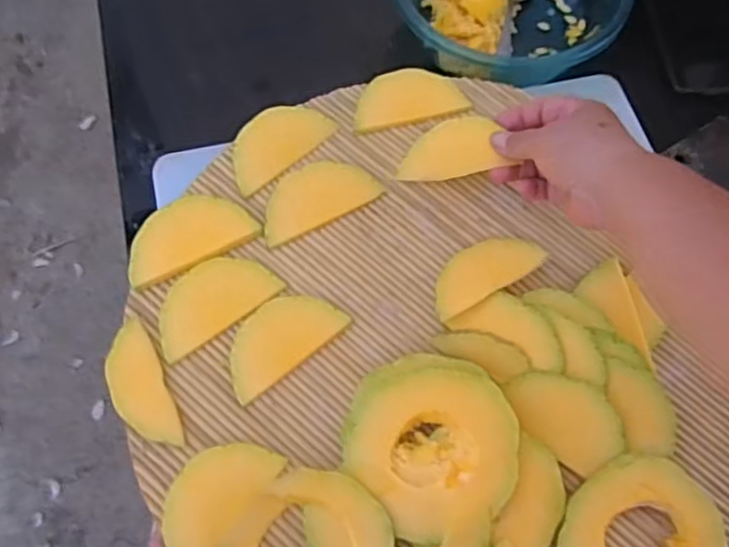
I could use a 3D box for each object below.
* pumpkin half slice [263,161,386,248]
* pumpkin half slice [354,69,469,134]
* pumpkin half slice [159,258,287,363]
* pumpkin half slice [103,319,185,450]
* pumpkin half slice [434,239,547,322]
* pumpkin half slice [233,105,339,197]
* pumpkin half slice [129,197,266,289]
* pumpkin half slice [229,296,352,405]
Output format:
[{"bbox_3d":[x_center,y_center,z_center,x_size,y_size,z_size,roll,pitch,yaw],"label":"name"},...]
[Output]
[{"bbox_3d":[-0.041,-0.062,0.540,0.095,0.011,0.052,-28,66,-13],"label":"pumpkin half slice"},{"bbox_3d":[0.035,-0.145,0.559,0.091,0.010,0.049,-11,64,-5],"label":"pumpkin half slice"},{"bbox_3d":[-0.109,0.017,0.493,0.090,0.011,0.051,-33,67,-15],"label":"pumpkin half slice"},{"bbox_3d":[-0.152,0.077,0.467,0.035,0.004,0.088,-18,78,-26],"label":"pumpkin half slice"},{"bbox_3d":[0.085,-0.003,0.502,0.091,0.009,0.044,-31,67,-14],"label":"pumpkin half slice"},{"bbox_3d":[-0.072,-0.107,0.553,0.092,0.004,0.049,-40,86,-17],"label":"pumpkin half slice"},{"bbox_3d":[-0.131,-0.030,0.506,0.096,0.012,0.054,-29,66,-13],"label":"pumpkin half slice"},{"bbox_3d":[-0.063,0.047,0.505,0.093,0.014,0.051,-38,69,-17],"label":"pumpkin half slice"}]

